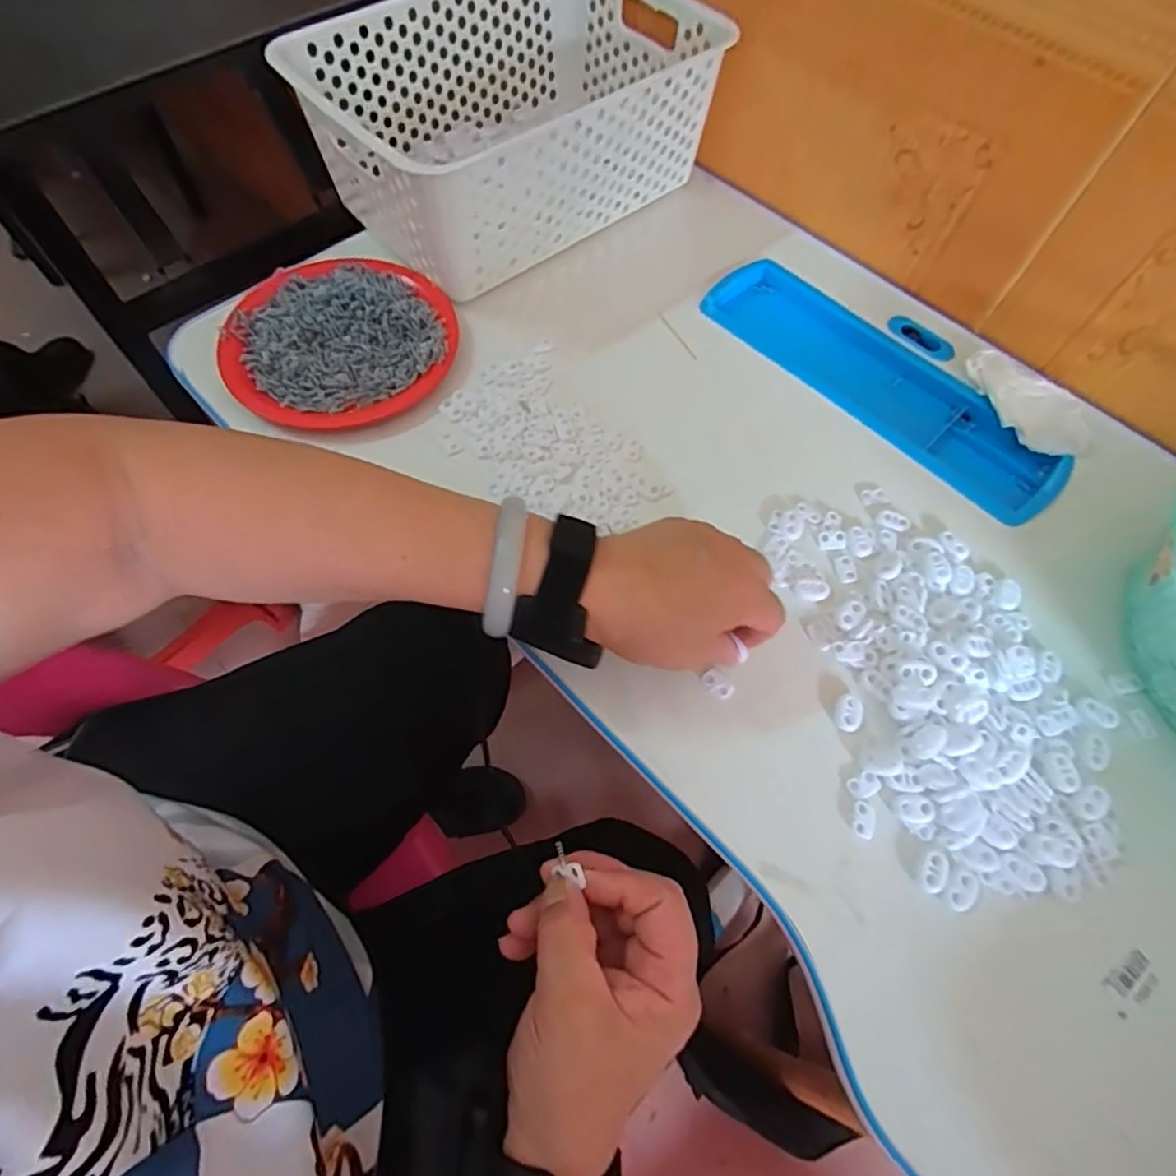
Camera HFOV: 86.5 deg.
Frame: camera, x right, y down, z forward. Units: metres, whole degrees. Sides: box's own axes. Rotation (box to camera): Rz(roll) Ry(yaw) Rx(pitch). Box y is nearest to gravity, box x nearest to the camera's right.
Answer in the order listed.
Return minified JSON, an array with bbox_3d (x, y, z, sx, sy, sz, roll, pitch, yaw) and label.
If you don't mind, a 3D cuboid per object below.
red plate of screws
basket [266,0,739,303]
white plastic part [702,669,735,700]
[{"bbox_3d":[-0.182,-0.187,0.460,0.159,0.022,0.157,1,64,-2],"label":"red plate of screws"},{"bbox_3d":[-0.057,-0.379,0.508,0.286,0.112,0.202,-38,71,-18],"label":"basket"},{"bbox_3d":[0.076,0.056,0.366,0.019,0.004,0.011,37,68,15],"label":"white plastic part"}]

